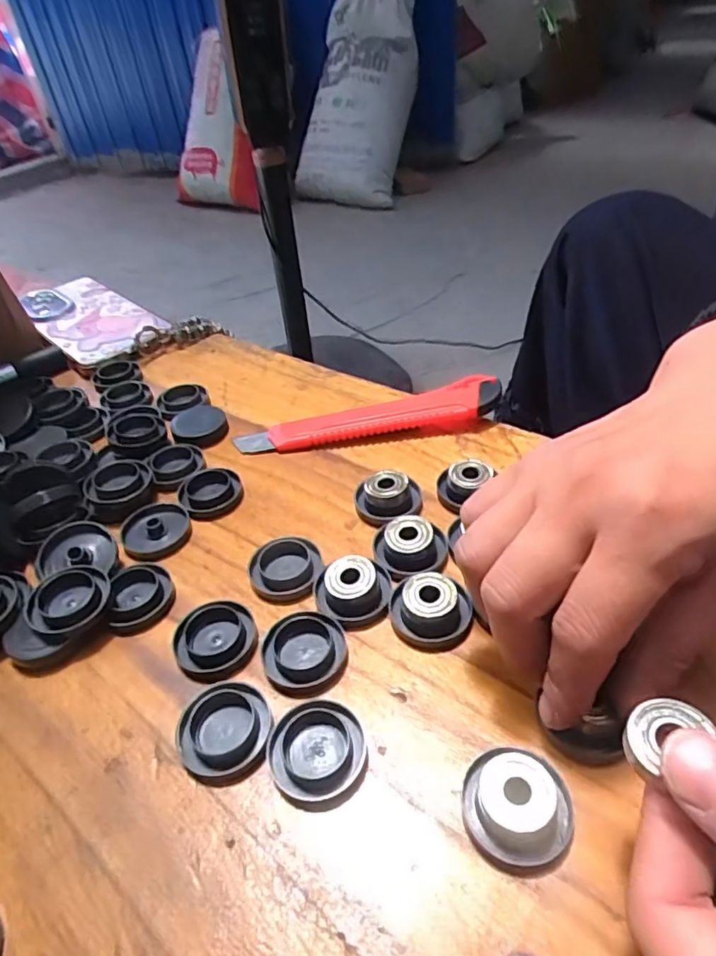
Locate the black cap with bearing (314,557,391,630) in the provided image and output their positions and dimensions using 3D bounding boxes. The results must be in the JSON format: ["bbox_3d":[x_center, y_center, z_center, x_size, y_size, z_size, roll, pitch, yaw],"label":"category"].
[{"bbox_3d":[-0.002,0.047,0.237,0.031,0.012,0.029,-3,41,3],"label":"black cap with bearing"}]

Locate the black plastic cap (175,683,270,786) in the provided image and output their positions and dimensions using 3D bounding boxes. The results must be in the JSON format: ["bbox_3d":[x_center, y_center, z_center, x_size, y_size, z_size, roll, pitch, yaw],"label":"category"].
[{"bbox_3d":[-0.047,0.090,0.201,0.031,0.008,0.033,-3,41,3],"label":"black plastic cap"}]

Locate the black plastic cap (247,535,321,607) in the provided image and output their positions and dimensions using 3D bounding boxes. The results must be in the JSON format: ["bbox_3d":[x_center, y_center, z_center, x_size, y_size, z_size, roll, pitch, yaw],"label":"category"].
[{"bbox_3d":[-0.032,0.042,0.255,0.031,0.008,0.036,-6,41,-1],"label":"black plastic cap"}]

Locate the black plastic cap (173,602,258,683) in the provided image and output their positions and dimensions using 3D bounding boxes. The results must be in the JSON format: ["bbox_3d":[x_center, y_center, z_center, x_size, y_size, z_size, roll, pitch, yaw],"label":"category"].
[{"bbox_3d":[-0.058,0.065,0.231,0.032,0.006,0.034,-3,41,3],"label":"black plastic cap"}]

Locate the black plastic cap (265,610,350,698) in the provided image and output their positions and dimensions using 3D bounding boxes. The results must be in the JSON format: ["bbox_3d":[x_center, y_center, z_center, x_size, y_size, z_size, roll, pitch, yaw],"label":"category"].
[{"bbox_3d":[-0.021,0.067,0.221,0.031,0.006,0.031,-3,41,3],"label":"black plastic cap"}]

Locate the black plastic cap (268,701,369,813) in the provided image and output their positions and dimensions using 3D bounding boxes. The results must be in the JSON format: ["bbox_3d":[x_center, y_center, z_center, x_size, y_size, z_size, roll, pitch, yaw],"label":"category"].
[{"bbox_3d":[-0.014,0.094,0.193,0.032,0.006,0.033,-3,41,3],"label":"black plastic cap"}]

